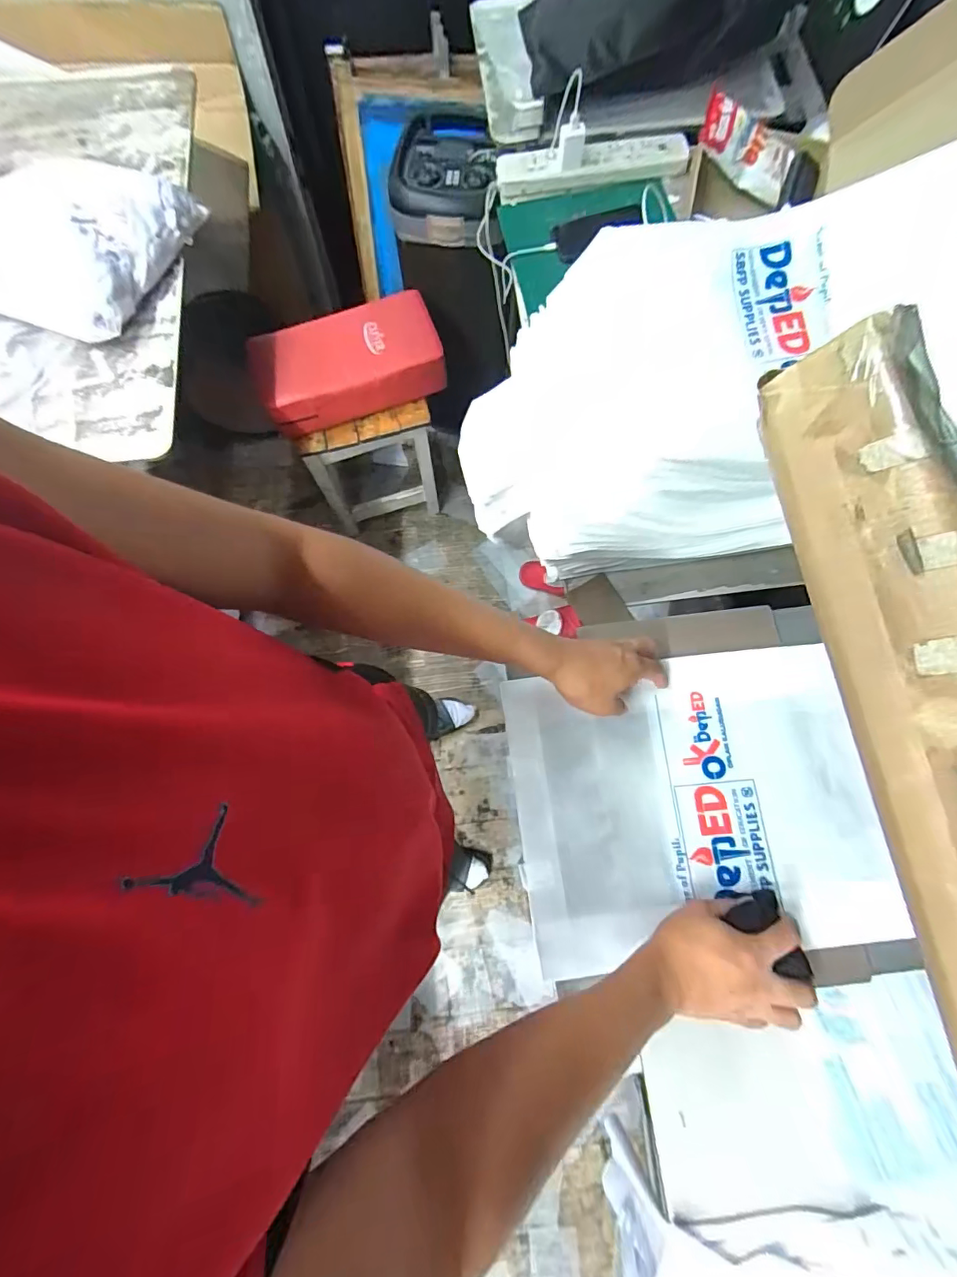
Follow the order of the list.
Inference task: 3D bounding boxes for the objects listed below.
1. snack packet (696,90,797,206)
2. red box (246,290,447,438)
[{"bbox_3d":[0.434,-0.797,0.788,0.166,0.023,0.074,20,121,-13],"label":"snack packet"},{"bbox_3d":[-0.285,-0.601,1.064,0.395,0.111,0.186,-16,77,-4],"label":"red box"}]

